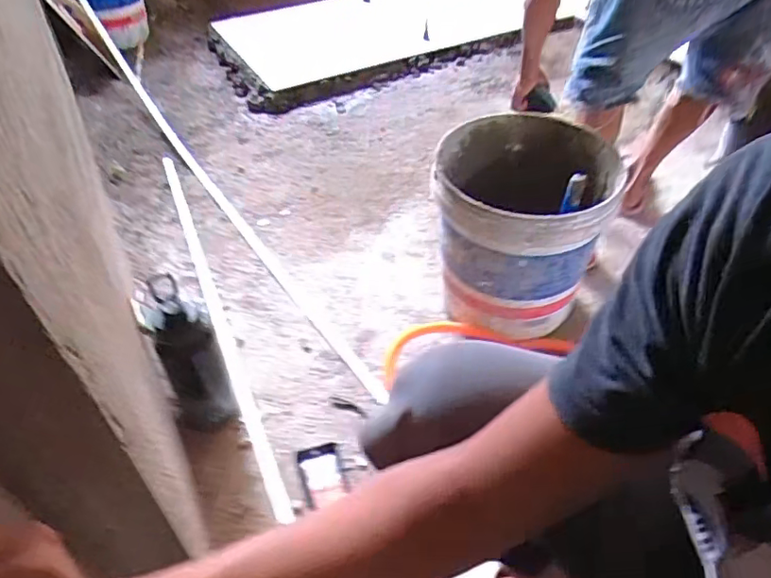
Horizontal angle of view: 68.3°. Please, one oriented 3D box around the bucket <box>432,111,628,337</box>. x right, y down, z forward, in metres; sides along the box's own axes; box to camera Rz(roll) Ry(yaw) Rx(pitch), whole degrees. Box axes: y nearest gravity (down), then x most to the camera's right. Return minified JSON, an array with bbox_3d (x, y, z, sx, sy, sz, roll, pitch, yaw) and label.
[{"bbox_3d":[0.225,-0.105,1.003,0.272,0.291,0.267,0,45,0],"label":"bucket"}]

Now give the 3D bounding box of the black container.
[{"bbox_3d":[-0.297,0.112,0.868,0.085,0.273,0.095,-21,48,-20],"label":"black container"}]

